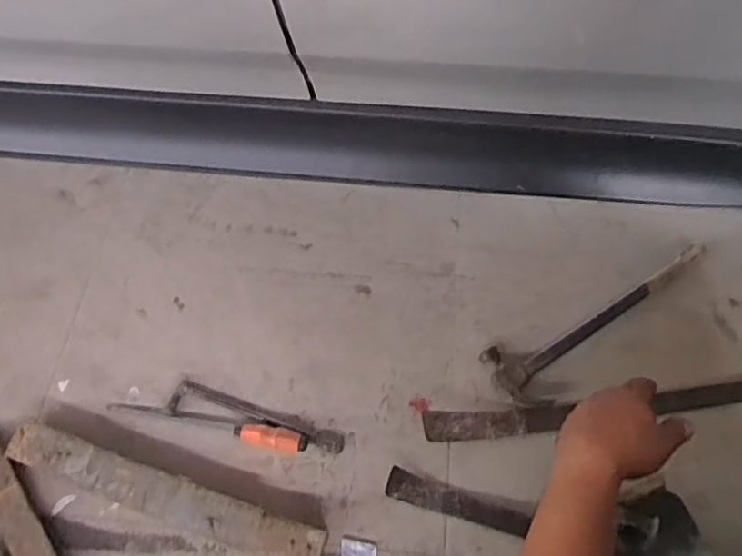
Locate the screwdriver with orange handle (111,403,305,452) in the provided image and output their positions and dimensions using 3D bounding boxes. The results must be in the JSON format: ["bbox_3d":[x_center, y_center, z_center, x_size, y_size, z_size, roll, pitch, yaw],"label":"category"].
[{"bbox_3d":[-0.228,0.210,0.870,0.279,0.024,0.031,8,60,4],"label":"screwdriver with orange handle"}]

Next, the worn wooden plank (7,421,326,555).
[{"bbox_3d":[-0.276,0.290,0.812,0.445,0.042,0.067,16,61,9],"label":"worn wooden plank"}]

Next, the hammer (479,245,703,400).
[{"bbox_3d":[0.368,0.060,0.984,0.432,0.035,0.088,-27,64,-15],"label":"hammer"}]

